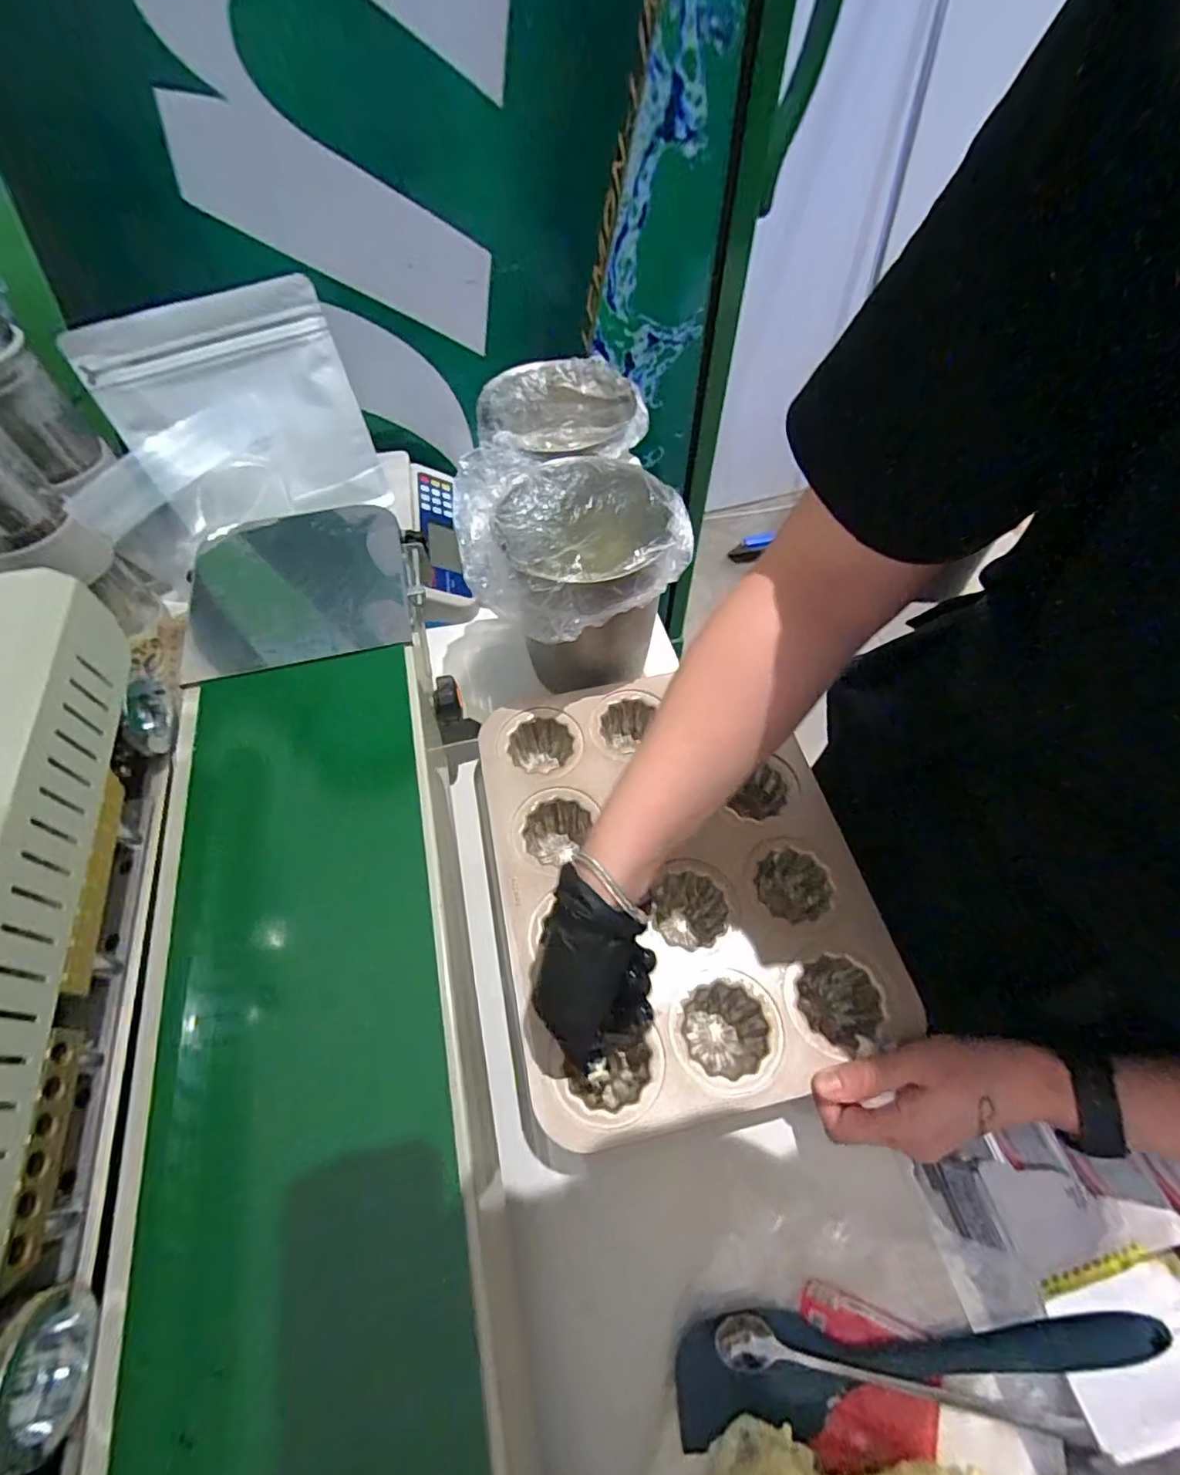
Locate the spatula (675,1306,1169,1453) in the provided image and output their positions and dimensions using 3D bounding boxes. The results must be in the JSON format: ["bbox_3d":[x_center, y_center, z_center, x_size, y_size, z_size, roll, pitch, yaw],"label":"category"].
[{"bbox_3d":[0.183,0.344,0.328,0.269,0.019,0.050,-5,59,-2],"label":"spatula"}]

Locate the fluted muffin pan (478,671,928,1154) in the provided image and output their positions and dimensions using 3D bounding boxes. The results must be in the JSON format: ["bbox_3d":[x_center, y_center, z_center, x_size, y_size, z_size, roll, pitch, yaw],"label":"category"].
[{"bbox_3d":[0.062,0.101,0.449,0.254,0.056,0.315,-11,59,-5],"label":"fluted muffin pan"}]

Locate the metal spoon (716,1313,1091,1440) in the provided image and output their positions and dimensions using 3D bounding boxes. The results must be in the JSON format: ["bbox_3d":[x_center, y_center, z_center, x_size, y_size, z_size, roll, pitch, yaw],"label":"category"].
[{"bbox_3d":[0.169,0.349,0.318,0.199,0.019,0.021,8,59,6],"label":"metal spoon"}]

